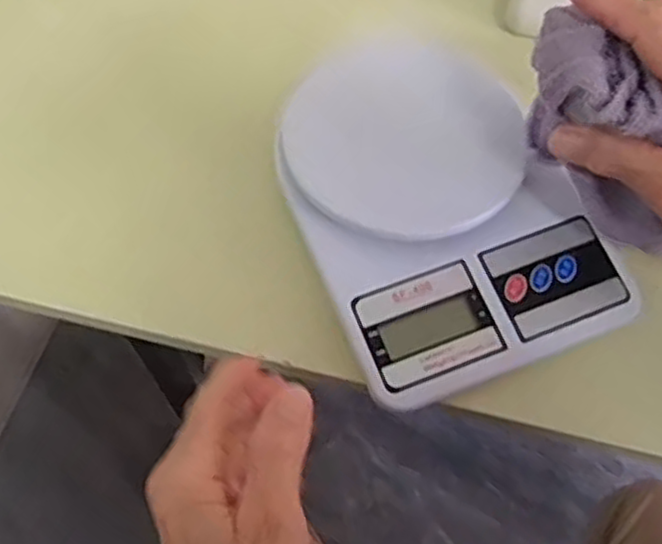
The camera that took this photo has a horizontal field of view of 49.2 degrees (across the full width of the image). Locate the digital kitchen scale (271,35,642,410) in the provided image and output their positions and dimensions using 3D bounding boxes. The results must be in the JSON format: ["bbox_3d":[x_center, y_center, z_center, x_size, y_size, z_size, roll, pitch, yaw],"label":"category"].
[{"bbox_3d":[0.057,-0.039,0.413,0.151,0.049,0.204,-21,63,-11],"label":"digital kitchen scale"}]

